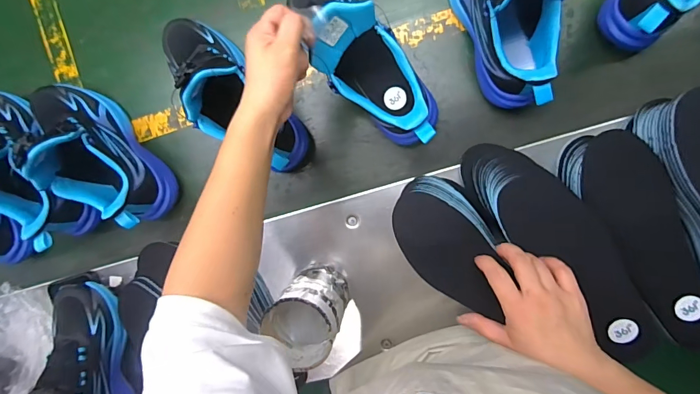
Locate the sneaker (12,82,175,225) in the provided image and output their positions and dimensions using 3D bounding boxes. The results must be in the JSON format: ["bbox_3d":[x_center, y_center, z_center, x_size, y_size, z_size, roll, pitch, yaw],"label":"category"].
[{"bbox_3d":[-0.345,-0.060,0.510,0.235,0.140,0.105,38,99,2],"label":"sneaker"}]

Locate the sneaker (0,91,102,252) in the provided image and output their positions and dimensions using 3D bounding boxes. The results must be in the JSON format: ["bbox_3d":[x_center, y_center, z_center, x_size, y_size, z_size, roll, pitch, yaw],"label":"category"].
[{"bbox_3d":[-0.446,-0.041,0.523,0.095,0.141,0.242,-42,89,9],"label":"sneaker"}]

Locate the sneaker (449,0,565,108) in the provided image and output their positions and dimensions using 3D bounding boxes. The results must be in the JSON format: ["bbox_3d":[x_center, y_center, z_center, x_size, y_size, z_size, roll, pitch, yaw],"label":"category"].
[{"bbox_3d":[0.168,-0.212,0.427,0.082,0.138,0.227,-14,93,8],"label":"sneaker"}]

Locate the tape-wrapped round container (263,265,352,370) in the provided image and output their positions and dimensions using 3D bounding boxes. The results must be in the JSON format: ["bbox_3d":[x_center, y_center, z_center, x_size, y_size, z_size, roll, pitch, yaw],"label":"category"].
[{"bbox_3d":[-0.047,0.139,0.475,0.078,0.115,0.081,38,99,2],"label":"tape-wrapped round container"}]

